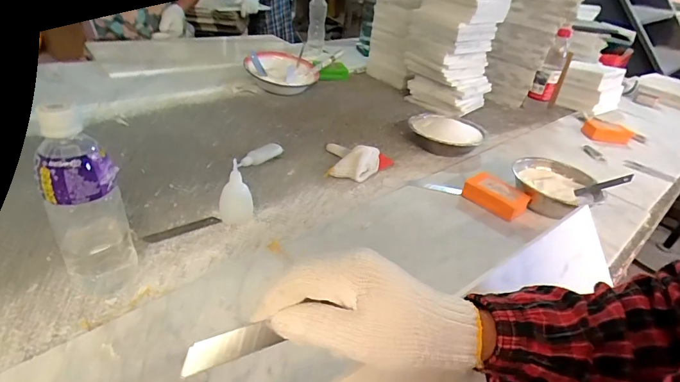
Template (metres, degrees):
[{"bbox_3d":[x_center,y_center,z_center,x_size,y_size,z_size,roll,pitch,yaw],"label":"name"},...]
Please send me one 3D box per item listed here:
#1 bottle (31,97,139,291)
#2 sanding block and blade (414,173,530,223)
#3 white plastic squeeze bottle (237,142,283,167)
[{"bbox_3d":[-0.260,0.017,0.401,0.069,0.199,0.065,-18,40,-34],"label":"bottle"},{"bbox_3d":[0.227,-0.006,0.671,0.183,0.037,0.076,22,36,22],"label":"sanding block and blade"},{"bbox_3d":[-0.139,-0.063,0.694,0.025,0.025,0.088,27,38,28],"label":"white plastic squeeze bottle"}]

